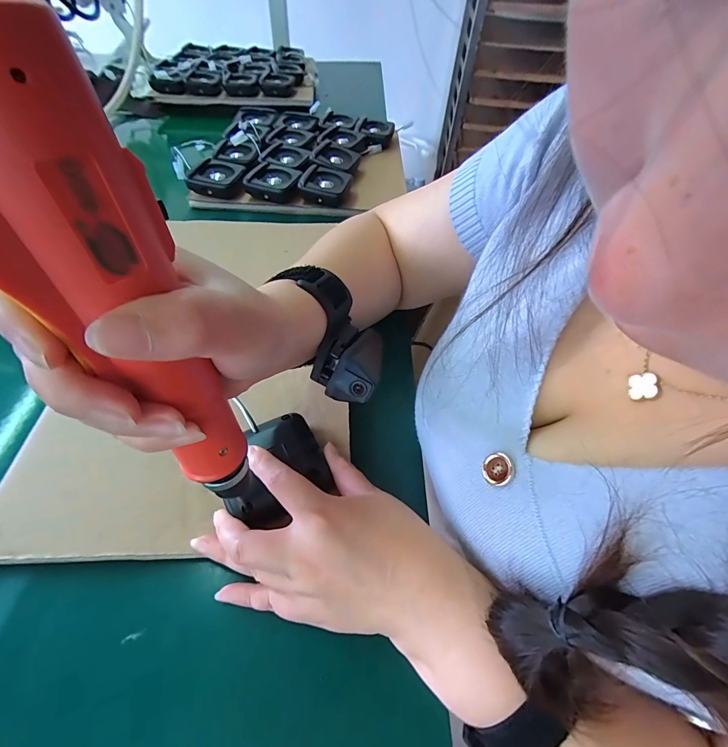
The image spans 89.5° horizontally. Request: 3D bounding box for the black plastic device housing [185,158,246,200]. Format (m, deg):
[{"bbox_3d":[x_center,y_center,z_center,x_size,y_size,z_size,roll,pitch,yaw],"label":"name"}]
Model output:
[{"bbox_3d":[-0.206,-0.278,0.523,0.074,0.025,0.067,3,51,-2],"label":"black plastic device housing"}]

